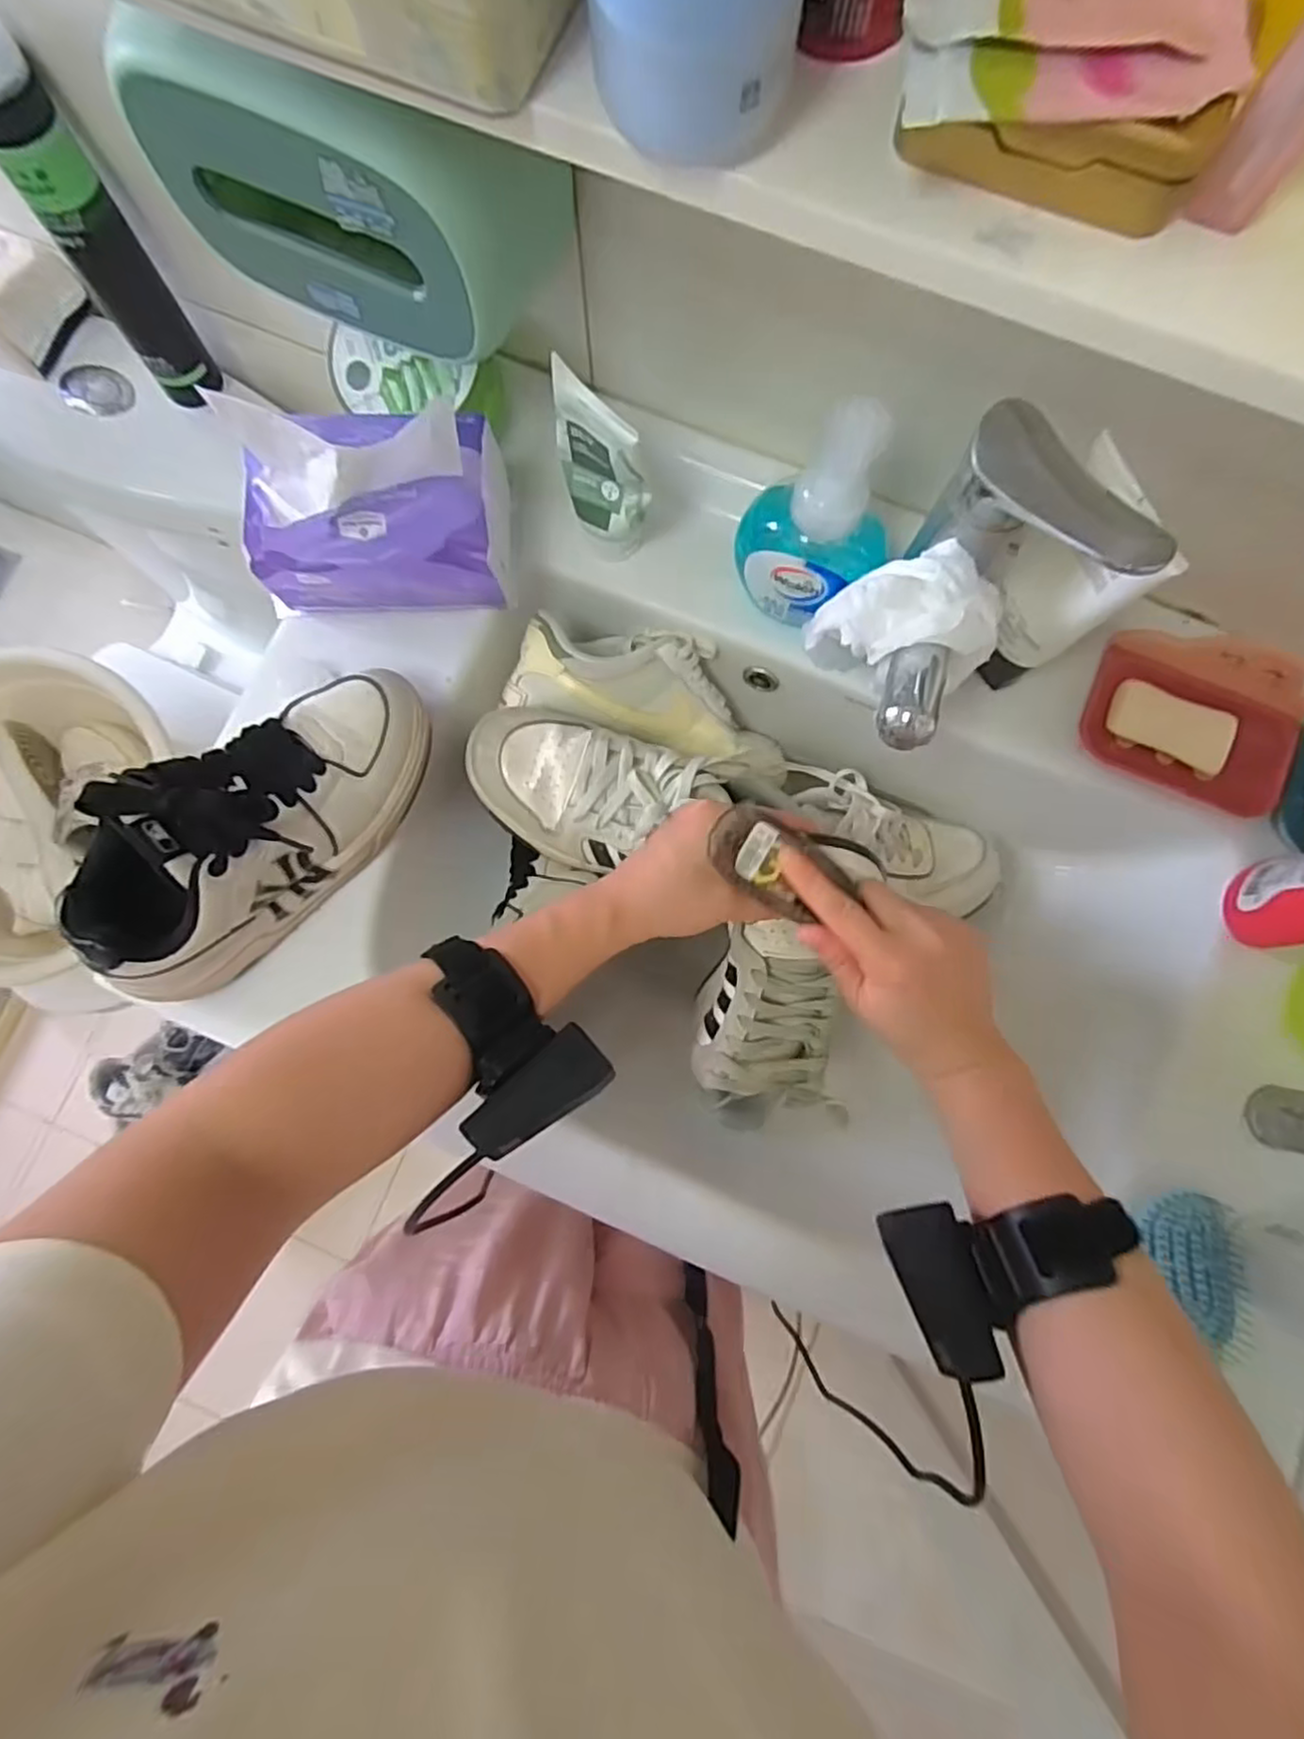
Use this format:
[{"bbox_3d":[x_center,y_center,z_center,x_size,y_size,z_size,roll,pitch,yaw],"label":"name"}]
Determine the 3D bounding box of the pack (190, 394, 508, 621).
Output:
[{"bbox_3d":[-0.172,-0.229,0.444,0.145,0.130,0.094,0,81,0],"label":"pack"}]

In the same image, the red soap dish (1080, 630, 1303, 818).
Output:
[{"bbox_3d":[0.353,-0.096,0.456,0.129,0.056,0.080,23,81,3],"label":"red soap dish"}]

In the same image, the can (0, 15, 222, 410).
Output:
[{"bbox_3d":[-0.398,-0.455,0.503,0.044,0.249,0.048,-8,81,-2],"label":"can"}]

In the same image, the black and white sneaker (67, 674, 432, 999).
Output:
[{"bbox_3d":[-0.232,-0.031,0.418,0.224,0.102,0.083,-42,83,-6],"label":"black and white sneaker"}]

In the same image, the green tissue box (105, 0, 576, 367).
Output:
[{"bbox_3d":[-0.139,-0.339,0.341,0.172,0.108,0.082,22,81,3],"label":"green tissue box"}]

